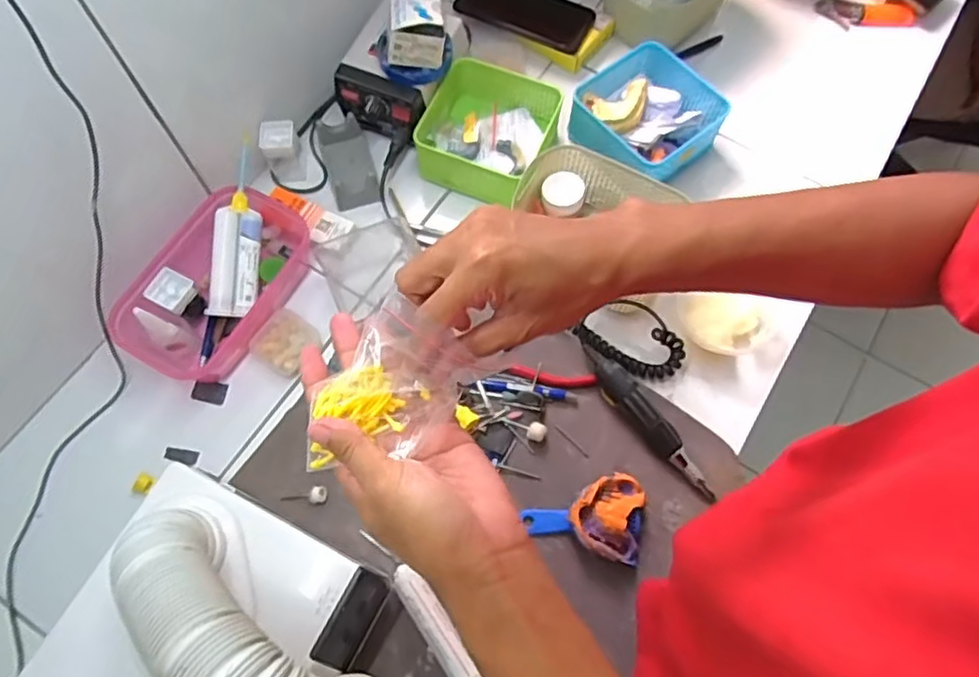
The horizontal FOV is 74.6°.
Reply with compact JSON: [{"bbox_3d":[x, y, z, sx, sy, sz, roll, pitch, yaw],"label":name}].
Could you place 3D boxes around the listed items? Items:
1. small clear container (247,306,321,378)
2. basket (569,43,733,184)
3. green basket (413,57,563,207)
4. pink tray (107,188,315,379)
[{"bbox_3d":[-0.204,0.003,0.638,0.056,0.018,0.057,29,71,10],"label":"small clear container"},{"bbox_3d":[0.172,-0.249,0.723,0.138,0.065,0.145,-41,75,-15],"label":"basket"},{"bbox_3d":[-0.005,-0.224,0.718,0.138,0.074,0.139,17,69,6],"label":"green basket"},{"bbox_3d":[-0.269,-0.056,0.629,0.107,0.059,0.198,25,70,8],"label":"pink tray"}]

